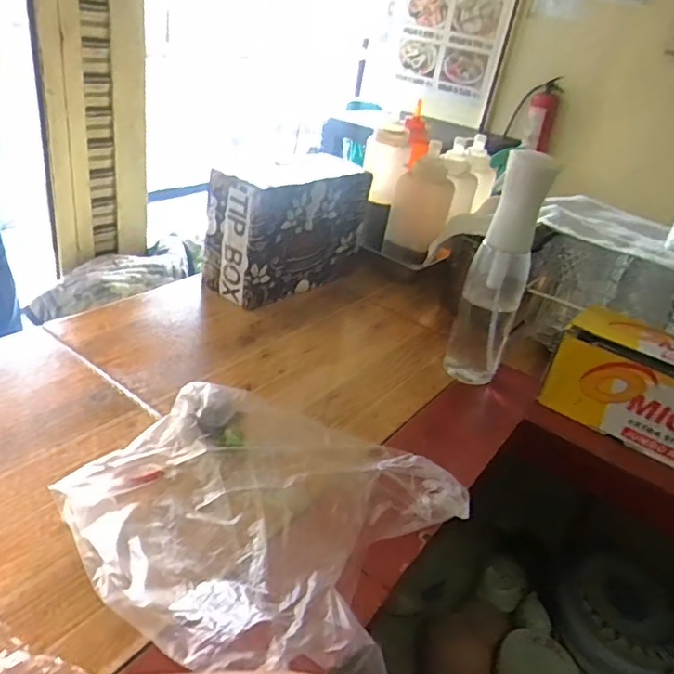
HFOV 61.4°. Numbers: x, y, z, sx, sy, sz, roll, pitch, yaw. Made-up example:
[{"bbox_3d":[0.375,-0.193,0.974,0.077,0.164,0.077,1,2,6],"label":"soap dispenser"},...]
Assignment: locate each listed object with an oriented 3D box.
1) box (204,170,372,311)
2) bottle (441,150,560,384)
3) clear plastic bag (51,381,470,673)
[{"bbox_3d":[-0.062,-0.153,0.829,0.095,0.171,0.244,27,34,27],"label":"box"},{"bbox_3d":[0.185,-0.071,0.655,0.068,0.277,0.062,17,31,13],"label":"bottle"},{"bbox_3d":[-0.059,0.131,0.448,0.259,0.041,0.229,22,31,18],"label":"clear plastic bag"}]

